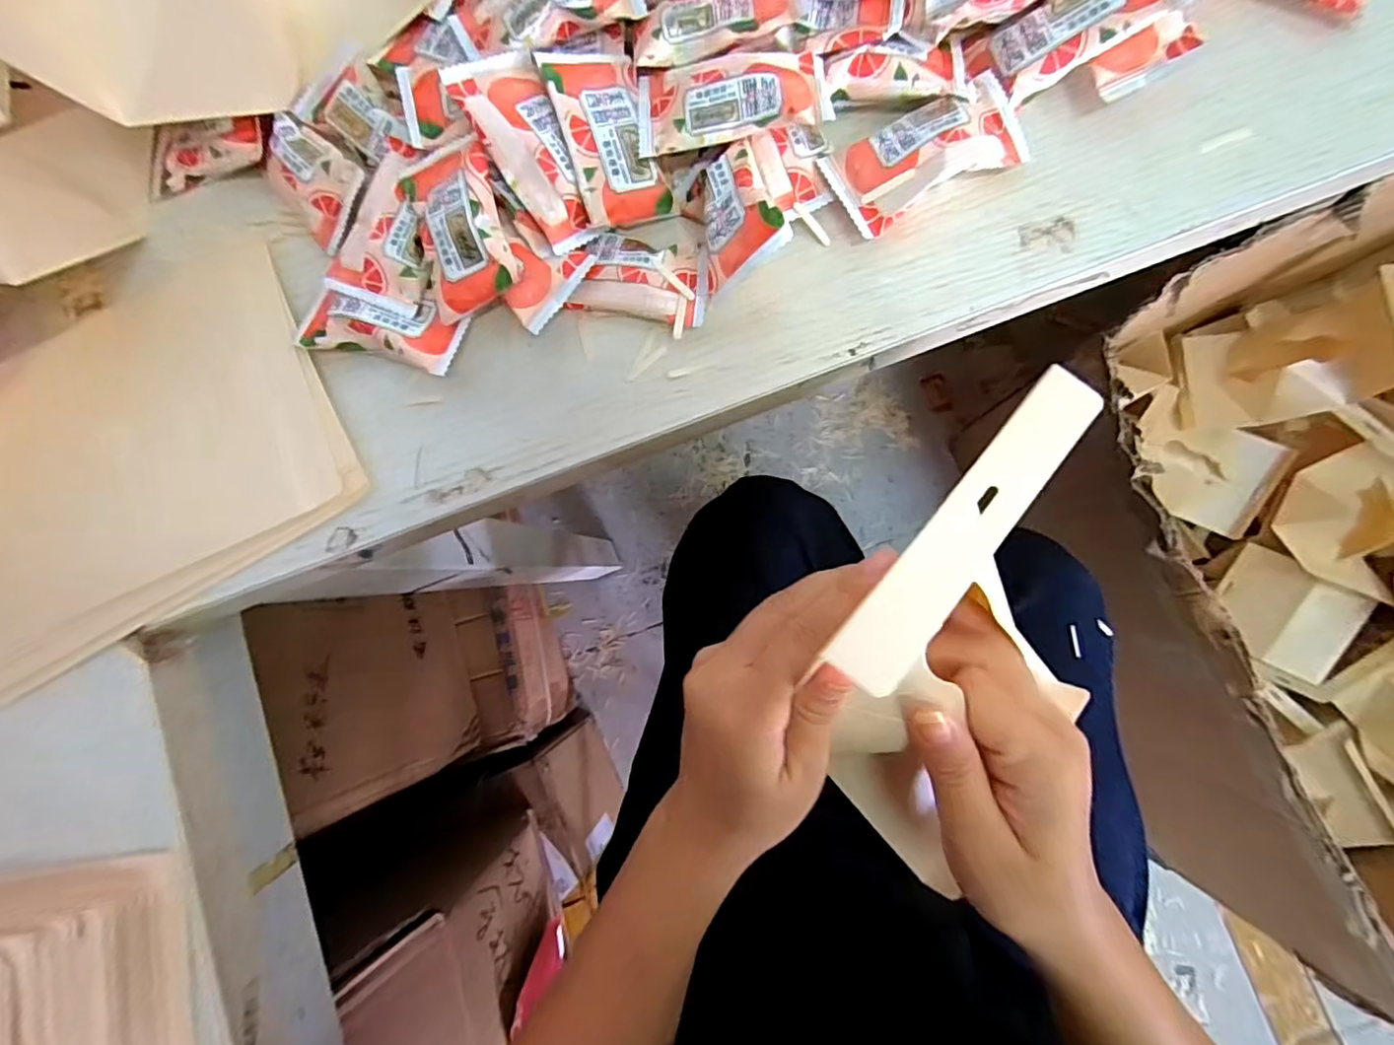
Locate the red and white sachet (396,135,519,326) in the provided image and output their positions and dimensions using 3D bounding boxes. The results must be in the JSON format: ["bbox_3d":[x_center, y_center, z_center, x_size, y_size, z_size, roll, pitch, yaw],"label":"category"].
[{"bbox_3d":[-0.097,-0.120,0.237,0.038,0.014,0.067,-17,83,3],"label":"red and white sachet"}]

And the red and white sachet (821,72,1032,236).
[{"bbox_3d":[0.092,-0.147,0.238,0.075,0.016,0.037,-26,82,2],"label":"red and white sachet"}]

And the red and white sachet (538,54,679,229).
[{"bbox_3d":[-0.036,-0.157,0.239,0.035,0.010,0.068,-19,92,-12],"label":"red and white sachet"}]

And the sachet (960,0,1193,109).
[{"bbox_3d":[0.143,-0.192,0.227,0.069,0.008,0.035,-19,82,24],"label":"sachet"}]

